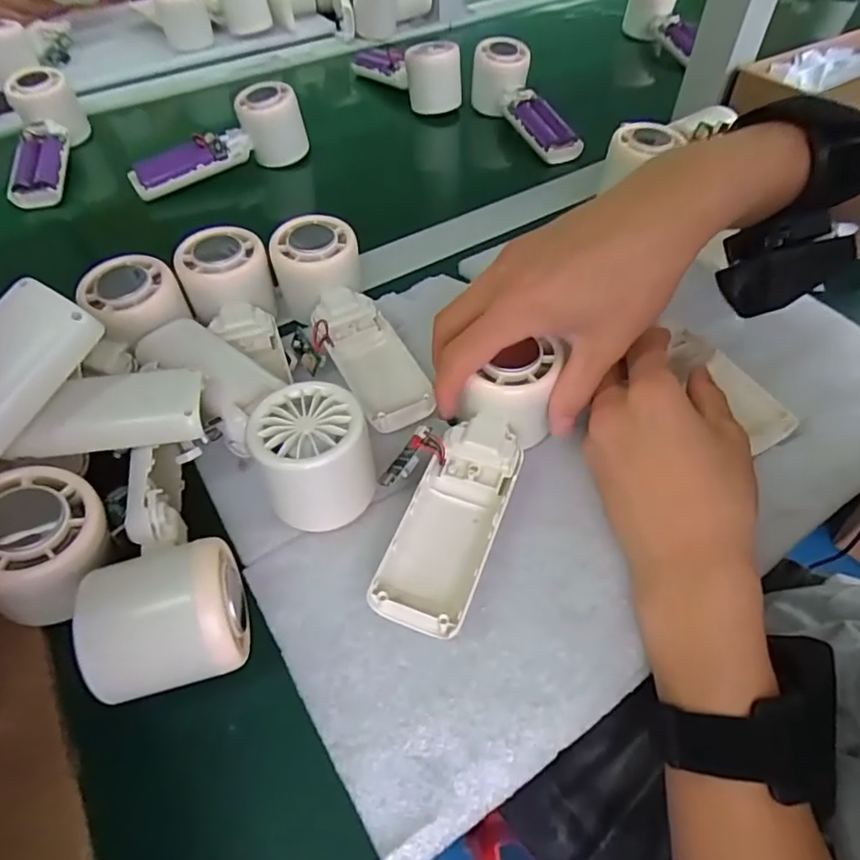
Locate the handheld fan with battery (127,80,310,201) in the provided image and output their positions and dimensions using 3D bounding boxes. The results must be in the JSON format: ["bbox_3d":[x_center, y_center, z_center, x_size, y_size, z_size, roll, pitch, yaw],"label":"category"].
[{"bbox_3d":[-0.195,-0.266,0.522,0.160,0.057,0.044,-30,57,-22],"label":"handheld fan with battery"}]

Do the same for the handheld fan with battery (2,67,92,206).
[{"bbox_3d":[-0.362,-0.274,0.532,0.054,0.064,0.148,-14,53,-10],"label":"handheld fan with battery"}]

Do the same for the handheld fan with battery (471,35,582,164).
[{"bbox_3d":[0.097,-0.326,0.580,0.045,0.059,0.157,-21,66,-14],"label":"handheld fan with battery"}]

